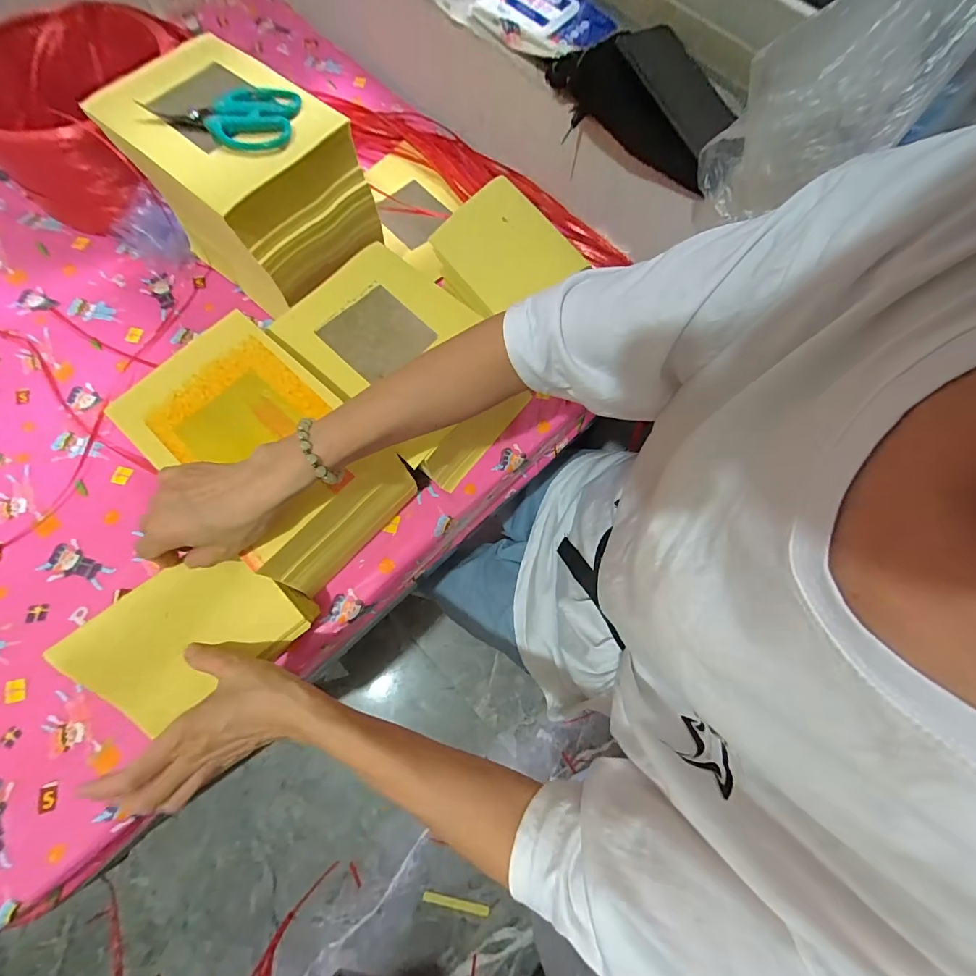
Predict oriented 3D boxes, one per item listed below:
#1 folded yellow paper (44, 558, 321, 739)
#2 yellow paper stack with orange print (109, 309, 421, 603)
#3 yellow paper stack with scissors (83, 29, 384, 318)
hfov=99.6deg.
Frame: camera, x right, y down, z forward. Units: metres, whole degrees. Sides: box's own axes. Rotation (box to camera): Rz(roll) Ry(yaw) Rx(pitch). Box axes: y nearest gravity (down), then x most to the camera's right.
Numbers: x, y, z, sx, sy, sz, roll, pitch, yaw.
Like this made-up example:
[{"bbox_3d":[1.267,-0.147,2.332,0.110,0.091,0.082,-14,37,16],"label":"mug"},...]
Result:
[{"bbox_3d":[-0.262,0.131,0.379,0.162,0.040,0.116,-40,102,-17],"label":"folded yellow paper"},{"bbox_3d":[-0.216,-0.037,0.420,0.238,0.098,0.155,41,75,10],"label":"yellow paper stack with orange print"},{"bbox_3d":[-0.266,-0.339,0.491,0.225,0.187,0.156,39,75,10],"label":"yellow paper stack with scissors"}]

